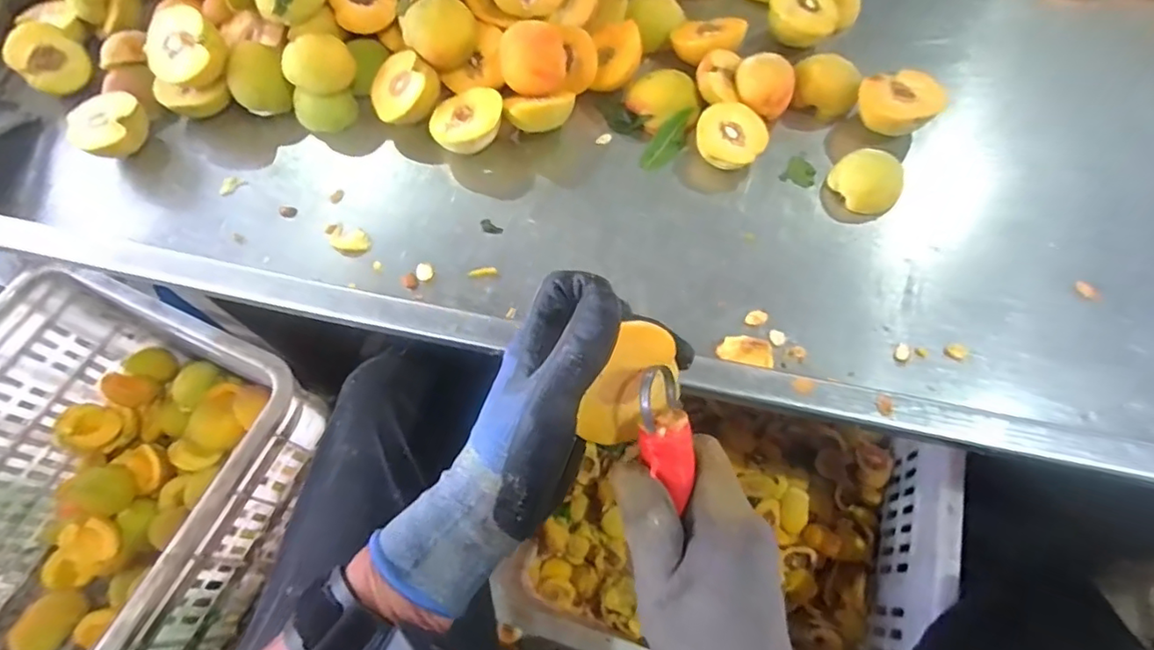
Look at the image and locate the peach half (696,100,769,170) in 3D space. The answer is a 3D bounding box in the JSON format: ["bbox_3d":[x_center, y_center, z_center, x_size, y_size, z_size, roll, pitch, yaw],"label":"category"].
[{"bbox_3d":[0.127,-0.156,0.484,0.054,0.018,0.055,-42,83,-1],"label":"peach half"}]

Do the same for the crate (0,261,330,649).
[{"bbox_3d":[-0.525,0.250,0.614,0.349,0.262,0.515,21,68,12],"label":"crate"}]

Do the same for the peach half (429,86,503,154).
[{"bbox_3d":[-0.093,-0.173,0.501,0.061,0.036,0.062,-7,65,0],"label":"peach half"}]

